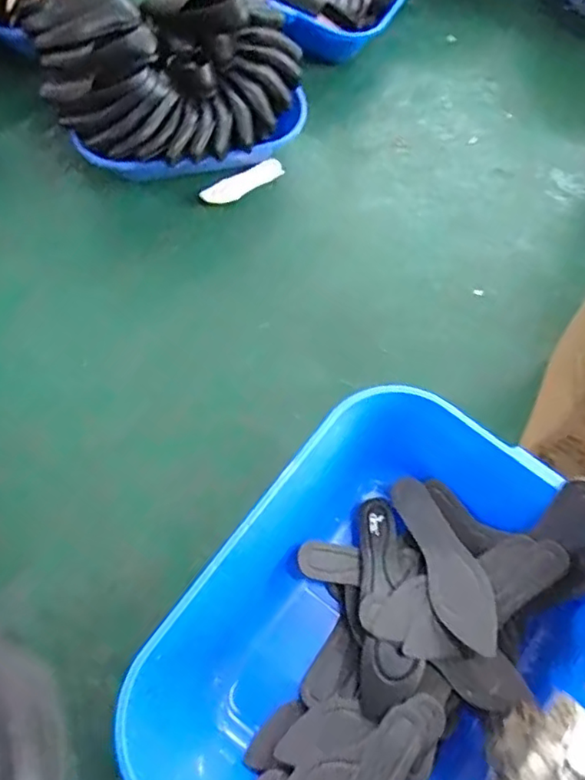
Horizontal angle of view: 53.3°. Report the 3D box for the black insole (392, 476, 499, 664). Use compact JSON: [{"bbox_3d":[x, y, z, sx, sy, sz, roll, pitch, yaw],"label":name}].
[{"bbox_3d":[0.211,0.235,0.805,0.073,0.020,0.246,-18,58,-9],"label":"black insole"}]

